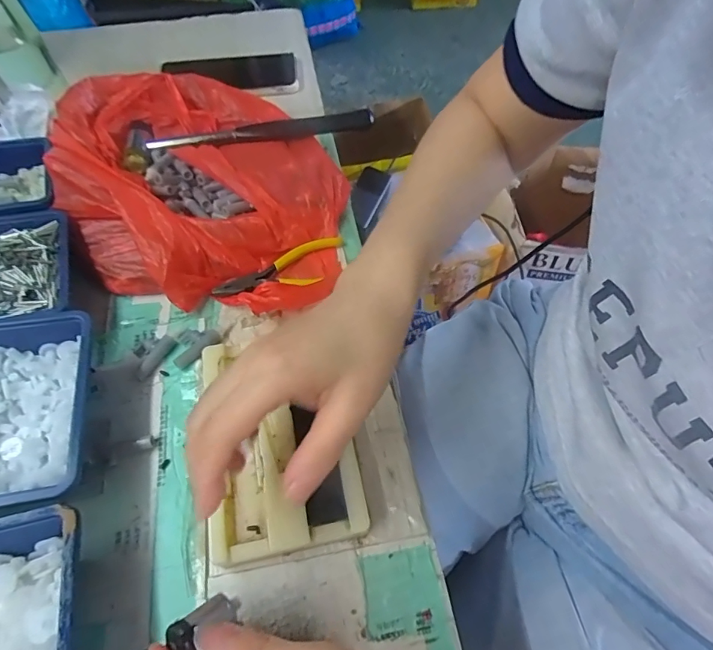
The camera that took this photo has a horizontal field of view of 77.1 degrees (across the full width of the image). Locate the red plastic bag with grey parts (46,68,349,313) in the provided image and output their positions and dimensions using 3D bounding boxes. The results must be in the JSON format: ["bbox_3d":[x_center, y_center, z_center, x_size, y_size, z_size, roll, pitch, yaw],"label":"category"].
[{"bbox_3d":[-0.132,-0.124,0.392,0.218,0.054,0.297,-25,60,-14],"label":"red plastic bag with grey parts"}]

